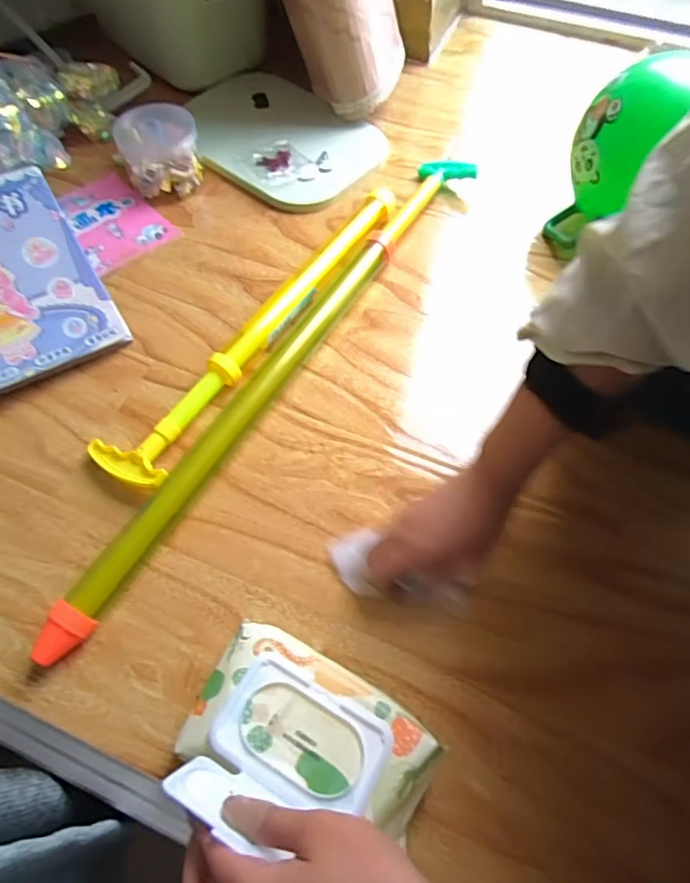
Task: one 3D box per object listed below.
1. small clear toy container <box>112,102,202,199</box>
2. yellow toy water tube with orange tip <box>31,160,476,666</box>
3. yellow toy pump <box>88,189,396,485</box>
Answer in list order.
[{"bbox_3d":[-0.205,-0.319,0.589,0.085,0.060,0.079,-11,63,-7],"label":"small clear toy container"},{"bbox_3d":[-0.044,-0.086,0.487,0.037,0.028,0.606,30,66,14],"label":"yellow toy water tube with orange tip"},{"bbox_3d":[-0.068,-0.112,0.501,0.063,0.028,0.390,33,67,15],"label":"yellow toy pump"}]

